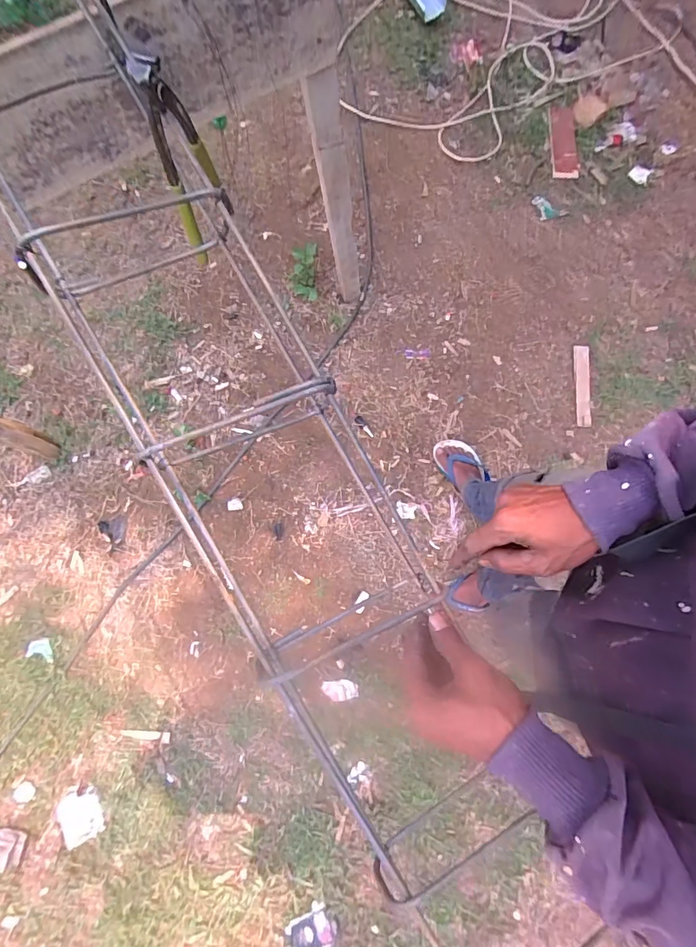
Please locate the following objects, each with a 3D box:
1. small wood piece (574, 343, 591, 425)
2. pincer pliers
[{"bbox_3d":[0.677,-0.253,1.328,0.044,0.012,0.235,1,86,0],"label":"small wood piece"},{"bbox_3d":[-0.183,-0.331,0.494,0.030,0.201,0.082,17,80,3],"label":"pincer pliers"}]

